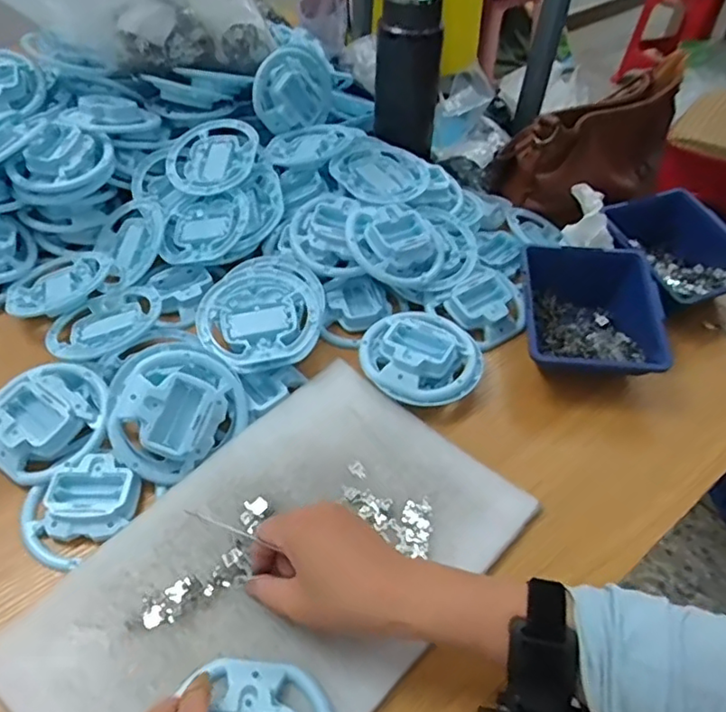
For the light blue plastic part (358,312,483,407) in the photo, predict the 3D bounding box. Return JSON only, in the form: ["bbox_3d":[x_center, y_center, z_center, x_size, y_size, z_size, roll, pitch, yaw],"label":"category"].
[{"bbox_3d":[0.052,-0.001,0.539,0.107,0.028,0.097,25,54,17],"label":"light blue plastic part"}]

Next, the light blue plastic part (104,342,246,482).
[{"bbox_3d":[-0.152,0.040,0.477,0.104,0.034,0.097,-40,85,-29],"label":"light blue plastic part"}]

